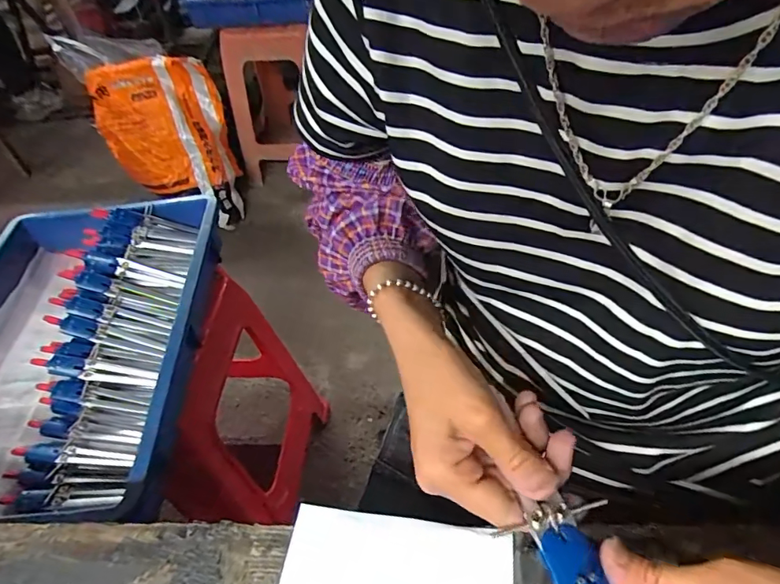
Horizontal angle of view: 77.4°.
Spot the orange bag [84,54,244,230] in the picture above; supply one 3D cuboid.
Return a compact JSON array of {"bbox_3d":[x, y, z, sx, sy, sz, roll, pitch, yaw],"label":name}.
[{"bbox_3d":[-0.634,-0.415,1.410,0.330,0.507,0.096,-17,8,-17],"label":"orange bag"}]

